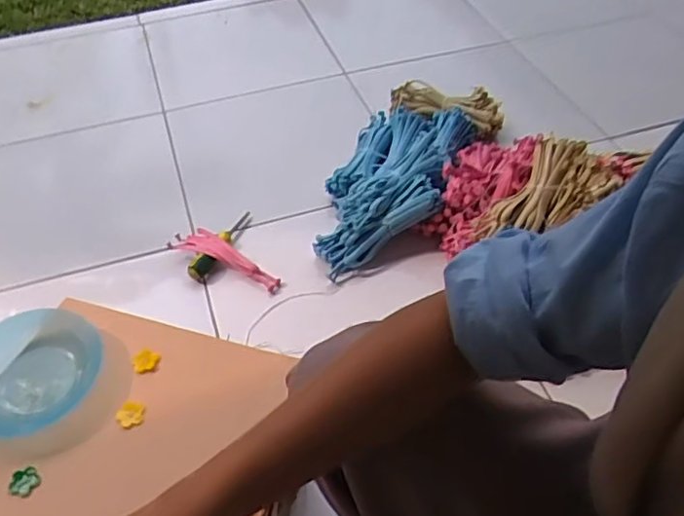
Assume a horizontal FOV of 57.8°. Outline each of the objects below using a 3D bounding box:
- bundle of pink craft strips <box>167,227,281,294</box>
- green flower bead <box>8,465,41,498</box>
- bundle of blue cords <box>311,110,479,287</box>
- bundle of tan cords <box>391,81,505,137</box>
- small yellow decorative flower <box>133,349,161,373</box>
[{"bbox_3d":[-0.179,-0.003,0.974,0.195,0.022,0.052,20,52,19],"label":"bundle of pink craft strips"},{"bbox_3d":[-0.261,0.184,0.508,0.023,0.004,0.023,4,69,-10],"label":"green flower bead"},{"bbox_3d":[0.084,-0.130,1.035,0.193,0.108,0.381,16,51,15],"label":"bundle of blue cords"},{"bbox_3d":[0.194,-0.287,1.170,0.218,0.051,0.084,13,50,13],"label":"bundle of tan cords"},{"bbox_3d":[-0.185,0.097,0.587,0.025,0.006,0.020,-15,50,-11],"label":"small yellow decorative flower"}]

